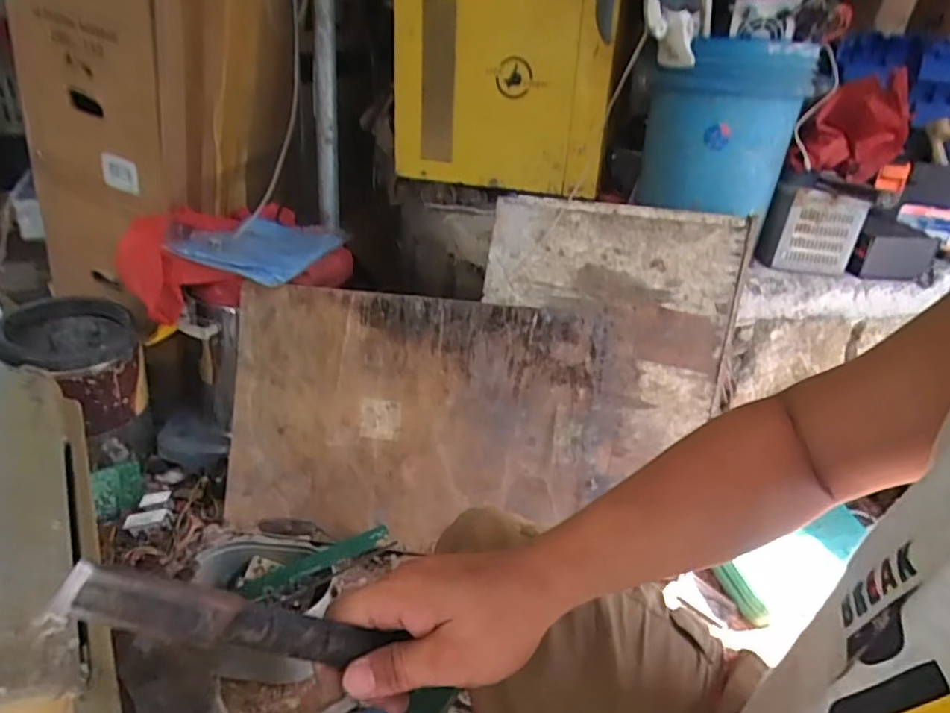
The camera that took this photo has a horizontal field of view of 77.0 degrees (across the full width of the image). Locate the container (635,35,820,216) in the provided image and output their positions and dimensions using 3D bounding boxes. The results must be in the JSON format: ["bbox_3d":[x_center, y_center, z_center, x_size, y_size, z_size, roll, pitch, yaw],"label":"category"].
[{"bbox_3d":[0.461,-0.442,1.146,0.249,0.287,0.237,11,28,11],"label":"container"}]

